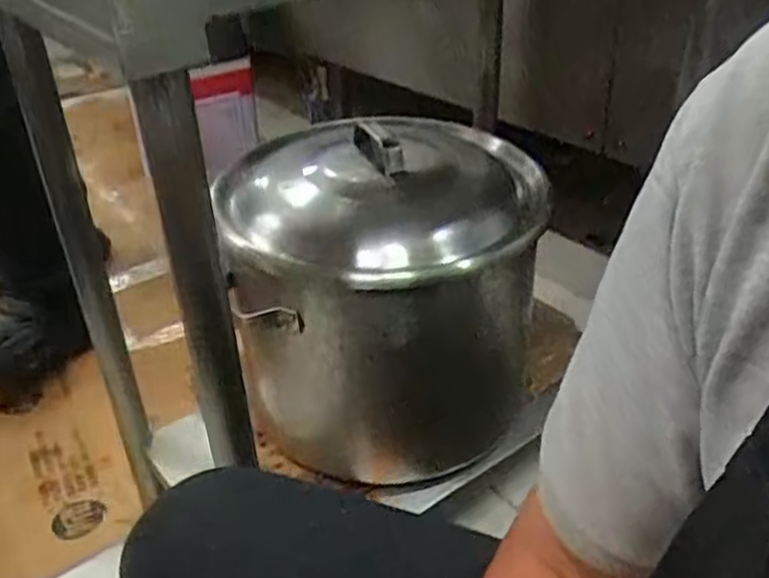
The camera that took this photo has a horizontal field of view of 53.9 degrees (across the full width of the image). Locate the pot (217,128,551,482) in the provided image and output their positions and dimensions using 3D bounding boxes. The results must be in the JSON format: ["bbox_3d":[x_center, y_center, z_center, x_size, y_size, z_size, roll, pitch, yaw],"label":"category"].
[{"bbox_3d":[-0.011,0.007,0.976,0.352,0.361,0.370,-1,32,1],"label":"pot"}]

